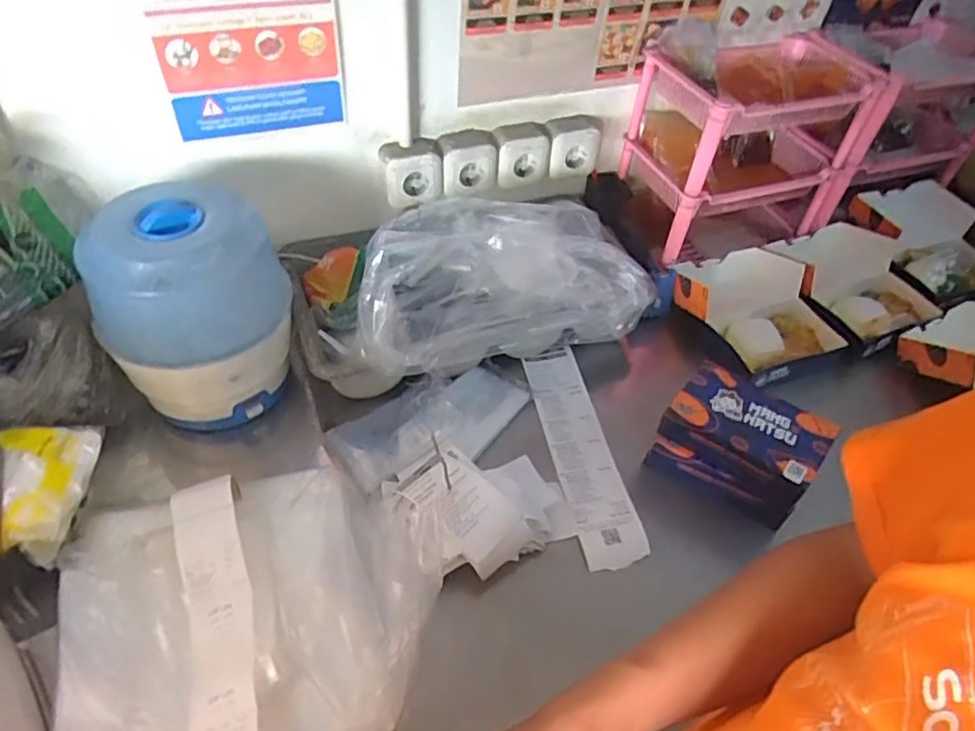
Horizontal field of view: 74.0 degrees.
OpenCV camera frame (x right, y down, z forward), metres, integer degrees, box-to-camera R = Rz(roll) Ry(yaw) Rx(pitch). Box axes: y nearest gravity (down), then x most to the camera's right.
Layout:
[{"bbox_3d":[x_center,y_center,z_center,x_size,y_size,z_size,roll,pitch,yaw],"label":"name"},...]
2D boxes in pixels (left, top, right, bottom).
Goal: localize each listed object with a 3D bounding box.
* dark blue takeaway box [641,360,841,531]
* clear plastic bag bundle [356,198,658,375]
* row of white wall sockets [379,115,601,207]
[{"bbox_3d":[0.312,0.100,0.808,0.173,0.109,0.126,32,53,23],"label":"dark blue takeaway box"},{"bbox_3d":[0.006,-0.127,0.874,0.384,0.144,0.215,-13,50,-16],"label":"clear plastic bag bundle"},{"bbox_3d":[0.016,-0.311,0.979,0.354,0.087,0.072,-16,51,-19],"label":"row of white wall sockets"}]

